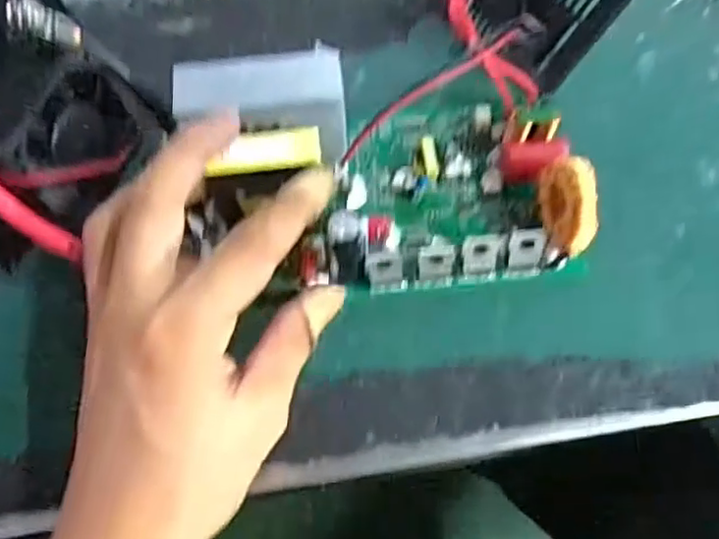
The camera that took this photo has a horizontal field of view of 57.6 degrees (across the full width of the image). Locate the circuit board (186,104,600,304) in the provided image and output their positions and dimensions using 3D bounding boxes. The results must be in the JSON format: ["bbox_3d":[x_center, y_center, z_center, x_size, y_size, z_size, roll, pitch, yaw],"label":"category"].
[{"bbox_3d":[0.015,-0.042,0.281,0.157,0.051,0.094,-5,67,-4],"label":"circuit board"}]

